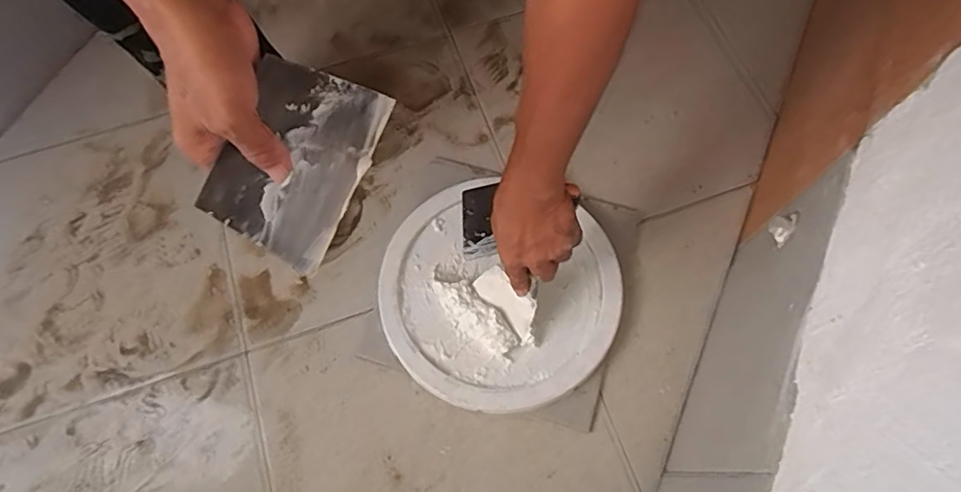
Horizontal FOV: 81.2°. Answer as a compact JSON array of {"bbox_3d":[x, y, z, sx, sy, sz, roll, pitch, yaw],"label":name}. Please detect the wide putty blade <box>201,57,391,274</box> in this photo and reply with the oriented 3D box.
[{"bbox_3d":[-0.133,-0.060,0.412,0.011,0.099,0.142,22,88,50],"label":"wide putty blade"}]

